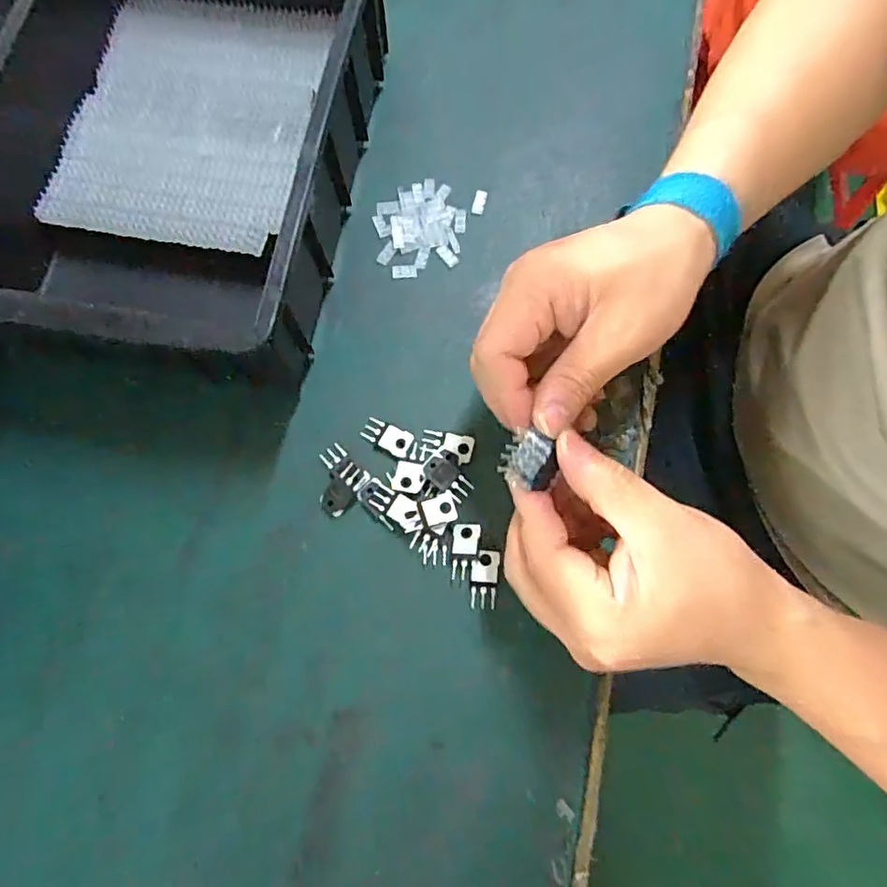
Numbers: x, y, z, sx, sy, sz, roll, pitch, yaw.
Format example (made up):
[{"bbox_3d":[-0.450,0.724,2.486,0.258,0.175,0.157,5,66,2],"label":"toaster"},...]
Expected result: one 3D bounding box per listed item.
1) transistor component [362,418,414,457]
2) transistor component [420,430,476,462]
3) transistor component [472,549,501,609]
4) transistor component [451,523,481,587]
[{"bbox_3d":[-0.033,-0.004,0.337,0.031,0.004,0.016,30,77,9],"label":"transistor component"},{"bbox_3d":[0.003,0.000,0.333,0.030,0.004,0.015,14,75,5],"label":"transistor component"},{"bbox_3d":[0.023,0.074,0.313,0.015,0.006,0.031,2,75,2],"label":"transistor component"},{"bbox_3d":[0.012,0.060,0.314,0.015,0.004,0.033,4,75,2],"label":"transistor component"}]

